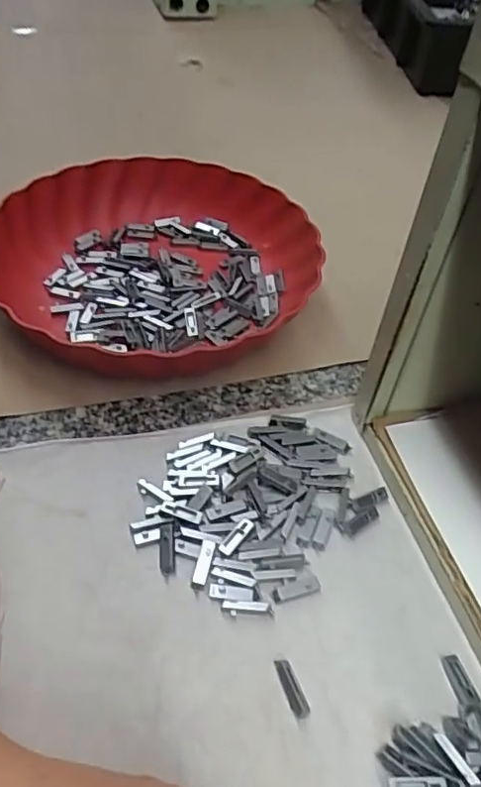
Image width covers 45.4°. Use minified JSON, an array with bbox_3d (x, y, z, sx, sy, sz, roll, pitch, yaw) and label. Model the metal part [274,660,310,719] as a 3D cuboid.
[{"bbox_3d":[0.024,0.138,0.270,0.009,0.004,0.026,-18,52,-20],"label":"metal part"}]

